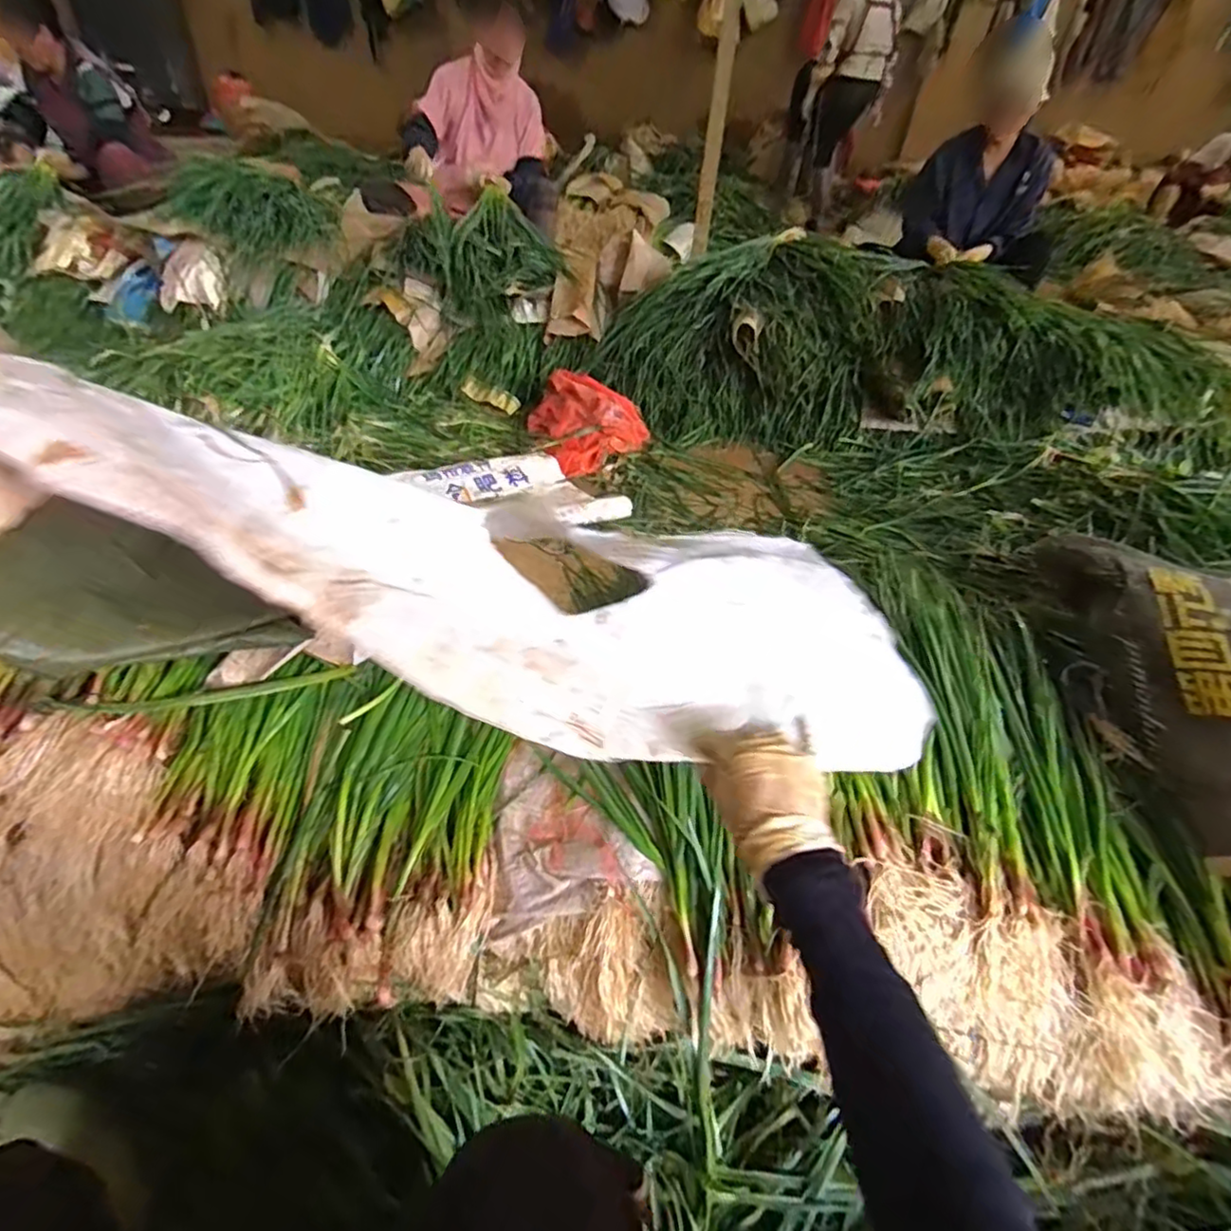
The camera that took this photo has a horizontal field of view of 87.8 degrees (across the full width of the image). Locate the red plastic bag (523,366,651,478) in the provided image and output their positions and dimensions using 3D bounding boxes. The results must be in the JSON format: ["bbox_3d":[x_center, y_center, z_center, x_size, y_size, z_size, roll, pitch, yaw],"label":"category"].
[{"bbox_3d":[-0.109,-0.584,1.897,0.317,0.156,0.297,35,50,26],"label":"red plastic bag"}]

